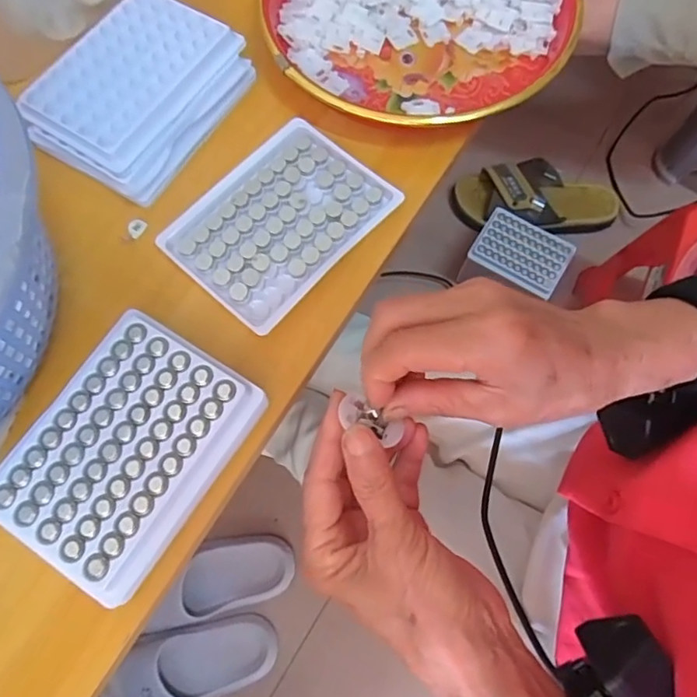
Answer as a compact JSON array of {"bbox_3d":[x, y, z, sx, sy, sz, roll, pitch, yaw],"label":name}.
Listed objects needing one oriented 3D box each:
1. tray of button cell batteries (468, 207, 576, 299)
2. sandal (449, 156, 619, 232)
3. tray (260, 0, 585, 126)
[{"bbox_3d":[0.248,-0.138,0.779,0.129,0.015,0.090,33,75,10],"label":"tray of button cell batteries"},{"bbox_3d":[0.304,-0.242,0.881,0.265,0.068,0.110,9,72,3],"label":"sandal"},{"bbox_3d":[0.051,-0.243,0.390,0.215,0.027,0.210,0,72,0],"label":"tray"}]

